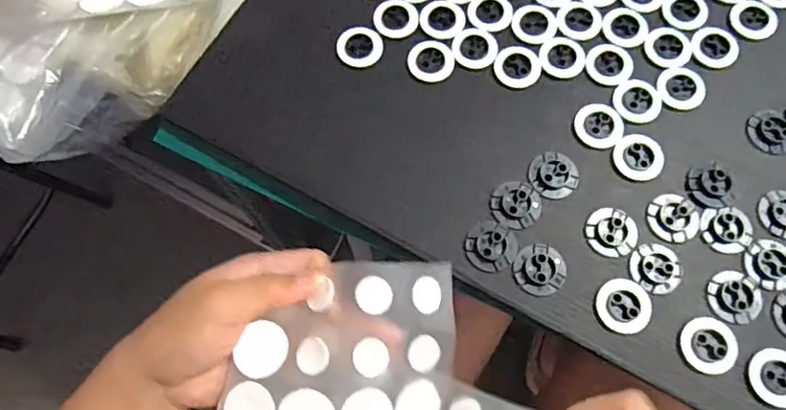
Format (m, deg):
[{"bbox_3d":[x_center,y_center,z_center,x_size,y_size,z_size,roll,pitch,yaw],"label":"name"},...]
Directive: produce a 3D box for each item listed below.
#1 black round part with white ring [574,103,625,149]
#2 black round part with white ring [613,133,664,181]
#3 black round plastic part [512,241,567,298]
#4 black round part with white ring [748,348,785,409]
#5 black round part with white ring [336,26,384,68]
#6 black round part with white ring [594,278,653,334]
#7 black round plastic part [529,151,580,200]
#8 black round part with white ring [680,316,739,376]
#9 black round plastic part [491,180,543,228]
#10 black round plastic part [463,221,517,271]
[{"bbox_3d":[0.122,-0.048,0.324,0.028,0.004,0.028,0,73,0],"label":"black round part with white ring"},{"bbox_3d":[0.143,-0.028,0.317,0.027,0.004,0.028,0,73,0],"label":"black round part with white ring"},{"bbox_3d":[0.081,0.035,0.300,0.028,0.004,0.028,0,73,0],"label":"black round plastic part"},{"bbox_3d":[0.198,0.089,0.281,0.029,0.004,0.028,0,73,0],"label":"black round part with white ring"},{"bbox_3d":[-0.020,-0.099,0.343,0.028,0.004,0.027,0,73,0],"label":"black round part with white ring"},{"bbox_3d":[0.124,0.054,0.293,0.029,0.004,0.028,0,73,0],"label":"black round part with white ring"},{"bbox_3d":[0.093,-0.018,0.315,0.027,0.004,0.028,0,73,0],"label":"black round plastic part"},{"bbox_3d":[0.166,0.073,0.286,0.029,0.004,0.029,0,73,0],"label":"black round part with white ring"},{"bbox_3d":[0.070,-0.001,0.310,0.028,0.004,0.027,0,73,0],"label":"black round plastic part"},{"bbox_3d":[0.054,0.023,0.303,0.027,0.004,0.027,0,73,0],"label":"black round plastic part"}]

